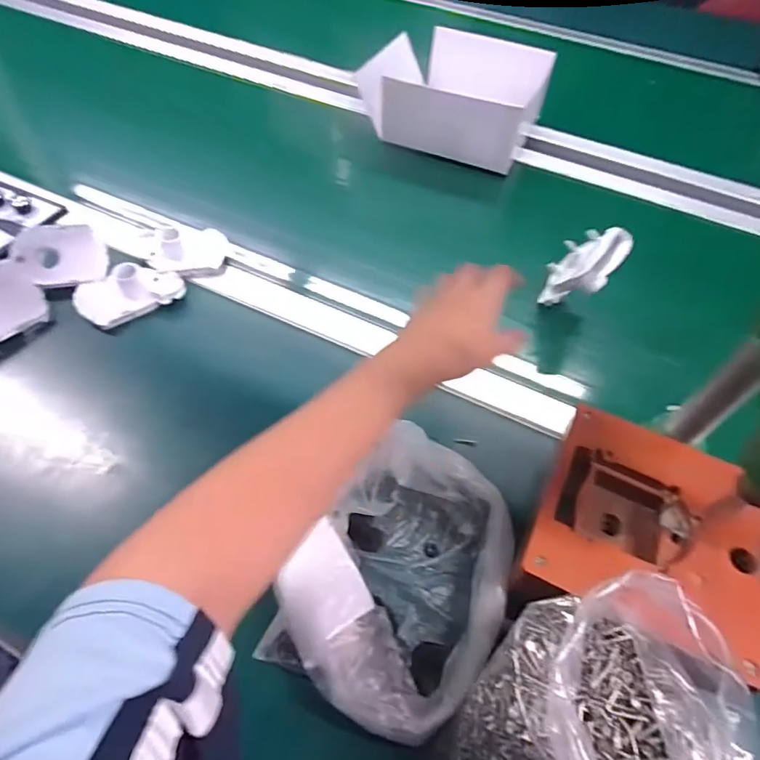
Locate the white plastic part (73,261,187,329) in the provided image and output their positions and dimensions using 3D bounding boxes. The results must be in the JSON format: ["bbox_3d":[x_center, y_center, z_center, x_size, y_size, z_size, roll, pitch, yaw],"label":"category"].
[{"bbox_3d":[-0.271,-0.103,0.545,0.105,0.034,0.072,-24,58,-20],"label":"white plastic part"}]

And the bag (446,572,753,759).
[{"bbox_3d":[0.118,0.187,0.287,0.113,0.126,0.128,29,57,17],"label":"bag"}]

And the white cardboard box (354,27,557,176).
[{"bbox_3d":[0.115,-0.424,0.758,0.223,0.085,0.217,22,55,12],"label":"white cardboard box"}]

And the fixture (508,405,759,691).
[{"bbox_3d":[0.188,0.117,0.366,0.150,0.060,0.163,25,57,14],"label":"fixture"}]

